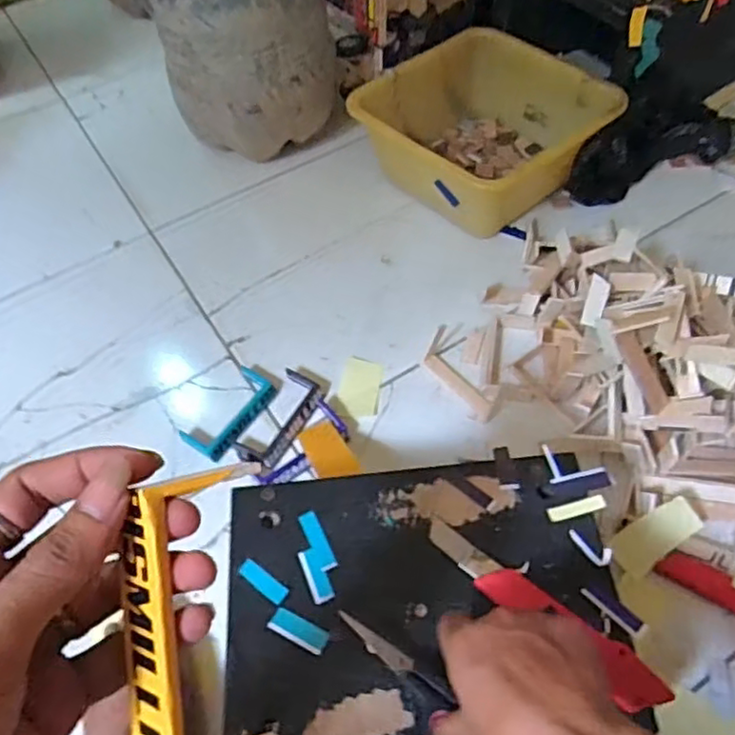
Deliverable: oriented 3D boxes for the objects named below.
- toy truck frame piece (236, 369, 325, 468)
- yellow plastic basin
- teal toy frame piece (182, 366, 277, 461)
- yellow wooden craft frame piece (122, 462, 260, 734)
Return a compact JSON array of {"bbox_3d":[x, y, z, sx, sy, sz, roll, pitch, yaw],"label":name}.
[{"bbox_3d":[-0.092,0.054,0.711,0.052,0.013,0.114,23,59,18],"label":"toy truck frame piece"},{"bbox_3d":[0.153,-0.314,0.890,0.262,0.139,0.255,-30,58,-17],"label":"yellow plastic basin"},{"bbox_3d":[-0.149,0.048,0.721,0.060,0.012,0.112,31,62,23],"label":"teal toy frame piece"},{"bbox_3d":[-0.060,0.092,0.234,0.054,0.013,0.108,-7,87,-30],"label":"yellow wooden craft frame piece"}]

